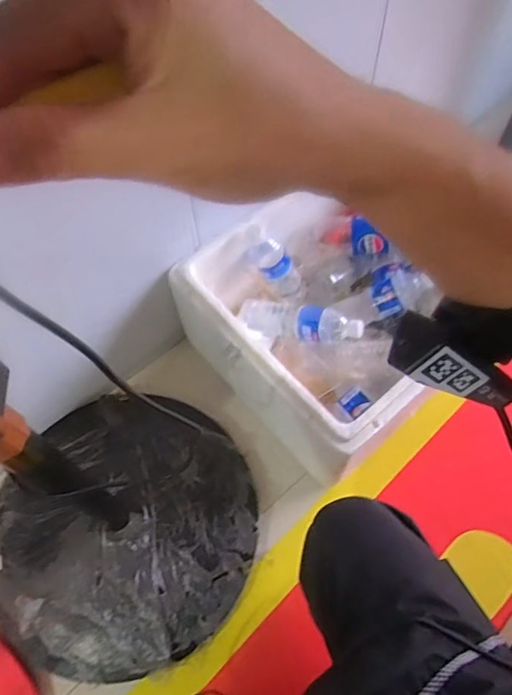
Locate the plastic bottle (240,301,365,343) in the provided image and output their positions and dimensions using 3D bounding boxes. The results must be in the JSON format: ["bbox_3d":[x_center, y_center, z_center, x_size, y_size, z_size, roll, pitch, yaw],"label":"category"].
[{"bbox_3d":[0.071,-0.045,0.912,0.249,0.056,0.066,9,58,39],"label":"plastic bottle"}]

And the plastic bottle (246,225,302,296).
[{"bbox_3d":[0.034,-0.144,0.889,0.066,0.177,0.052,-15,60,18],"label":"plastic bottle"}]

